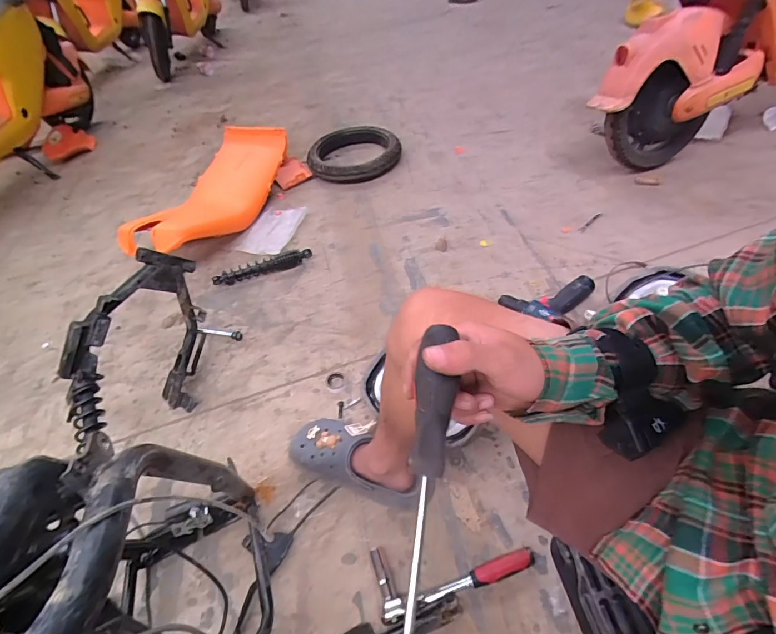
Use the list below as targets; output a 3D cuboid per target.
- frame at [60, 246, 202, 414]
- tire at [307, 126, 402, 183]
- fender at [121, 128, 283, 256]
[{"bbox_3d":[-0.479,0.051,0.826,0.111,0.313,0.271,12,51,17],"label":"frame"},{"bbox_3d":[-0.138,-0.661,1.603,0.366,0.079,0.356,-15,48,-7],"label":"tire"},{"bbox_3d":[-0.576,-0.422,1.364,0.258,0.154,0.683,8,50,13],"label":"fender"}]

